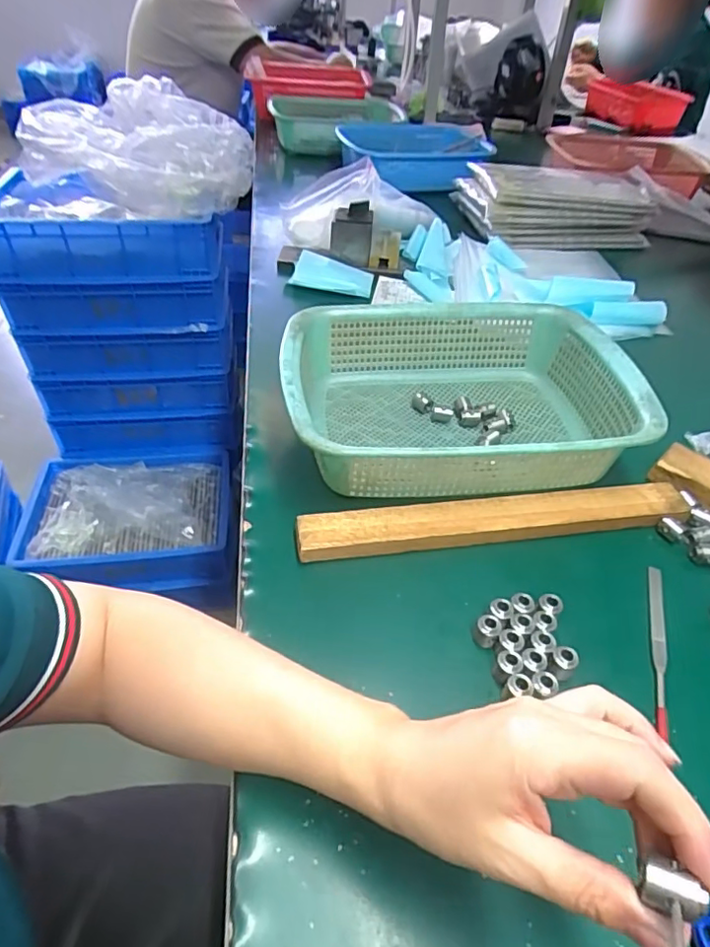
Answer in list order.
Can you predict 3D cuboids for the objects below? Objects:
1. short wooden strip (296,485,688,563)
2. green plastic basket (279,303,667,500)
[{"bbox_3d":[0.112,0.033,0.435,0.311,0.014,0.035,-5,44,-8],"label":"short wooden strip"},{"bbox_3d":[0.086,-0.067,0.498,0.286,0.074,0.219,-3,44,-6],"label":"green plastic basket"}]

